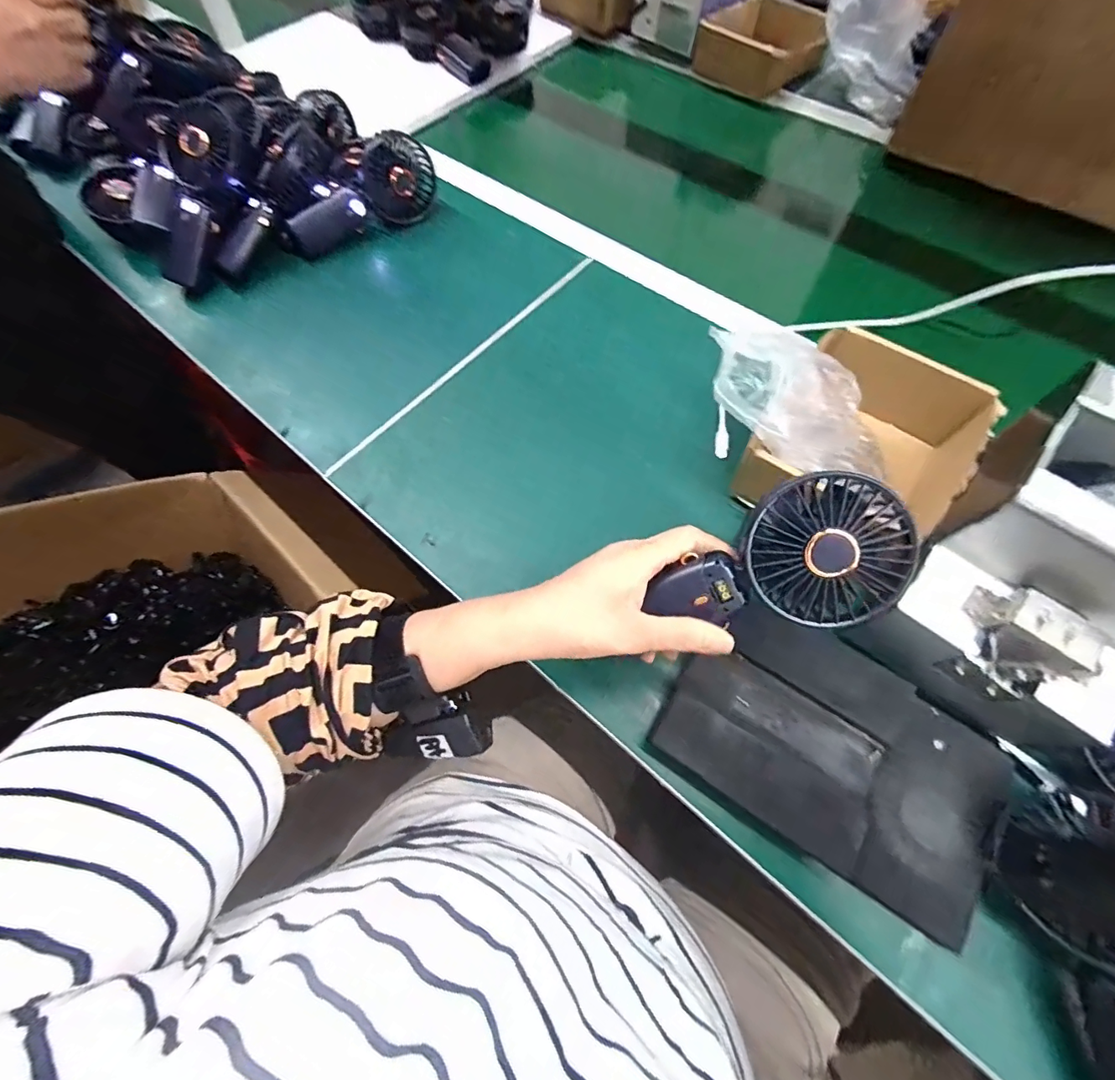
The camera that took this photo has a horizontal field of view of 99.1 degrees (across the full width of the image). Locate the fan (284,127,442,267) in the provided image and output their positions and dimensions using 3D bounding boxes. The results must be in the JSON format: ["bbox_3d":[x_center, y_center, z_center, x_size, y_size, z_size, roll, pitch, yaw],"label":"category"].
[{"bbox_3d":[-0.243,-0.417,0.589,0.200,0.078,0.045,-31,67,2],"label":"fan"}]

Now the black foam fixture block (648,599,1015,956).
[{"bbox_3d":[0.188,0.142,0.323,0.208,0.021,0.132,32,70,16],"label":"black foam fixture block"}]

